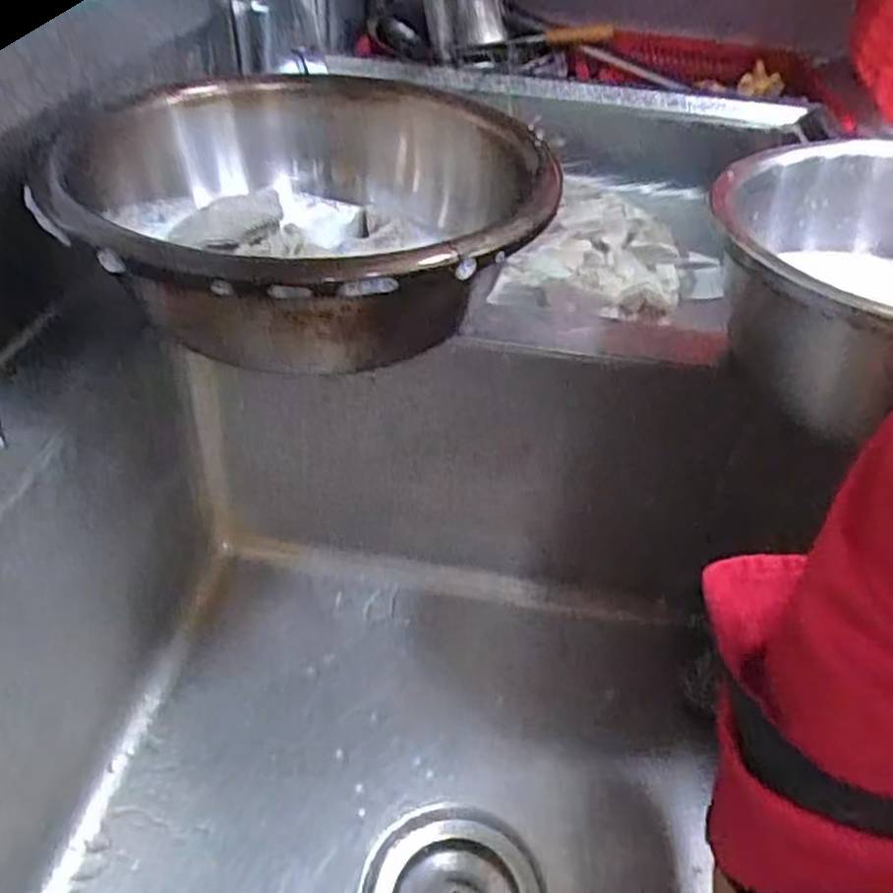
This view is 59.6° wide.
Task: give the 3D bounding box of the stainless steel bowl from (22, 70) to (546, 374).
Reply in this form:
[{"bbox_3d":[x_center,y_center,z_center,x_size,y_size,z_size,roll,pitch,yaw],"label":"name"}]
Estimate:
[{"bbox_3d":[-0.077,-0.143,0.496,0.269,0.093,0.284,3,40,-2],"label":"stainless steel bowl"}]

